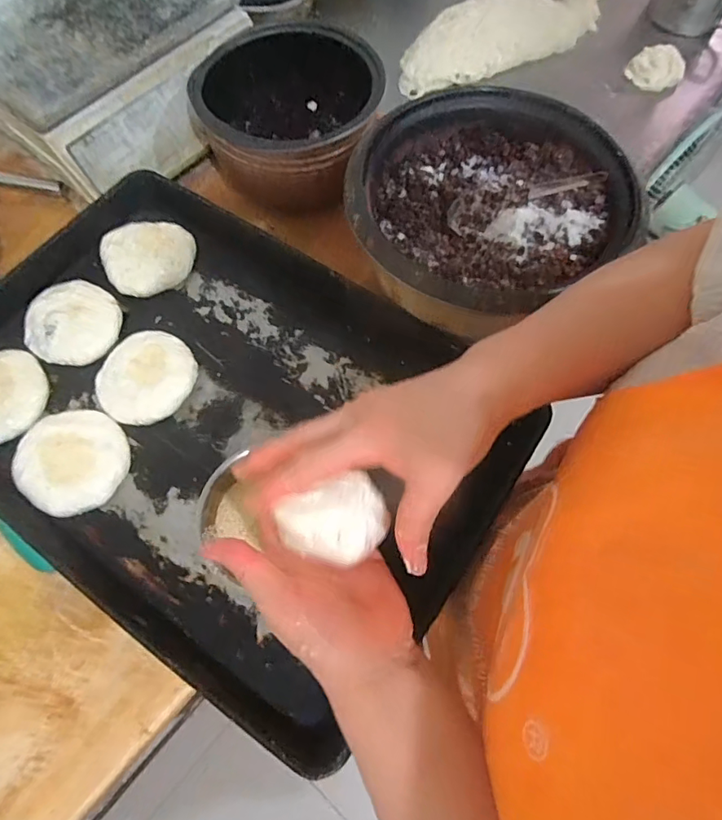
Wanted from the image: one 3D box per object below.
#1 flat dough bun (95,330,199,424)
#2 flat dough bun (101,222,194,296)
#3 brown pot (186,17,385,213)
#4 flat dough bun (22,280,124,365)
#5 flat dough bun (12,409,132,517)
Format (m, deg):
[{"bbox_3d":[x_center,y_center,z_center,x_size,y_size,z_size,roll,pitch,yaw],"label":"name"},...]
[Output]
[{"bbox_3d":[-0.251,-0.039,0.601,0.104,0.033,0.114,0,67,0],"label":"flat dough bun"},{"bbox_3d":[-0.276,-0.203,0.667,0.113,0.023,0.099,-28,70,-11],"label":"flat dough bun"},{"bbox_3d":[-0.110,-0.392,0.698,0.259,0.134,0.198,11,70,5],"label":"brown pot"},{"bbox_3d":[-0.356,-0.108,0.628,0.106,0.029,0.107,0,67,0],"label":"flat dough bun"},{"bbox_3d":[-0.314,0.054,0.555,0.111,0.020,0.112,27,70,11],"label":"flat dough bun"}]

